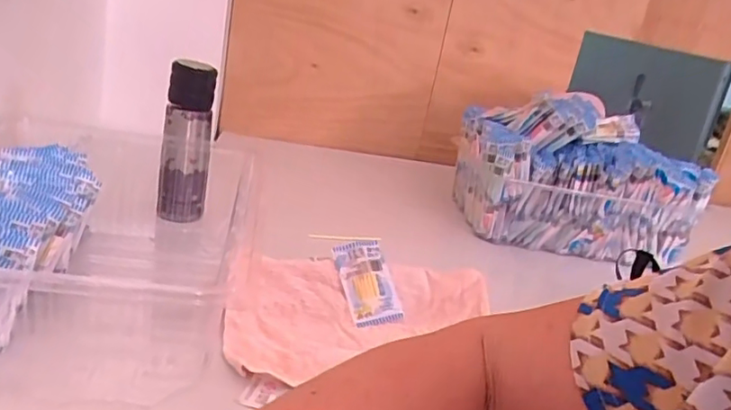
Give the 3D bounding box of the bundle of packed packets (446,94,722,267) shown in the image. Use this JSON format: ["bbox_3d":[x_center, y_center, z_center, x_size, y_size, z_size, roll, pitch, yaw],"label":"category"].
[{"bbox_3d":[0.388,-0.058,1.069,0.383,0.244,0.234,7,17,-2],"label":"bundle of packed packets"}]

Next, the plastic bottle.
[{"bbox_3d":[-0.267,-0.090,0.852,0.073,0.234,0.074,2,18,-16],"label":"plastic bottle"}]

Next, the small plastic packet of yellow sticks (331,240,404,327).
[{"bbox_3d":[0.003,0.094,0.688,0.062,0.103,0.010,-9,-22,-23],"label":"small plastic packet of yellow sticks"}]

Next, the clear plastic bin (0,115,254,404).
[{"bbox_3d":[-0.308,0.032,0.630,0.328,0.134,0.442,4,17,-11],"label":"clear plastic bin"}]

